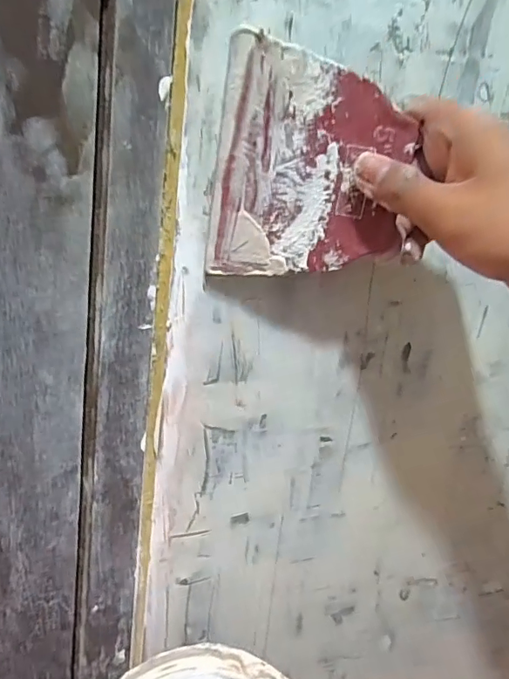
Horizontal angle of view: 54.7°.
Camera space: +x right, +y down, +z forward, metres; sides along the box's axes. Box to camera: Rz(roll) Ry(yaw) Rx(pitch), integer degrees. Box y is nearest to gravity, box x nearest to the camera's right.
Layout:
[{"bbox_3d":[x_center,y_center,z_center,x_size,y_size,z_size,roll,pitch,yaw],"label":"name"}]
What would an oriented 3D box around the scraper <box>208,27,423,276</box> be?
[{"bbox_3d":[0.032,-0.091,0.274,0.103,0.120,0.004,9,24,0],"label":"scraper"}]

